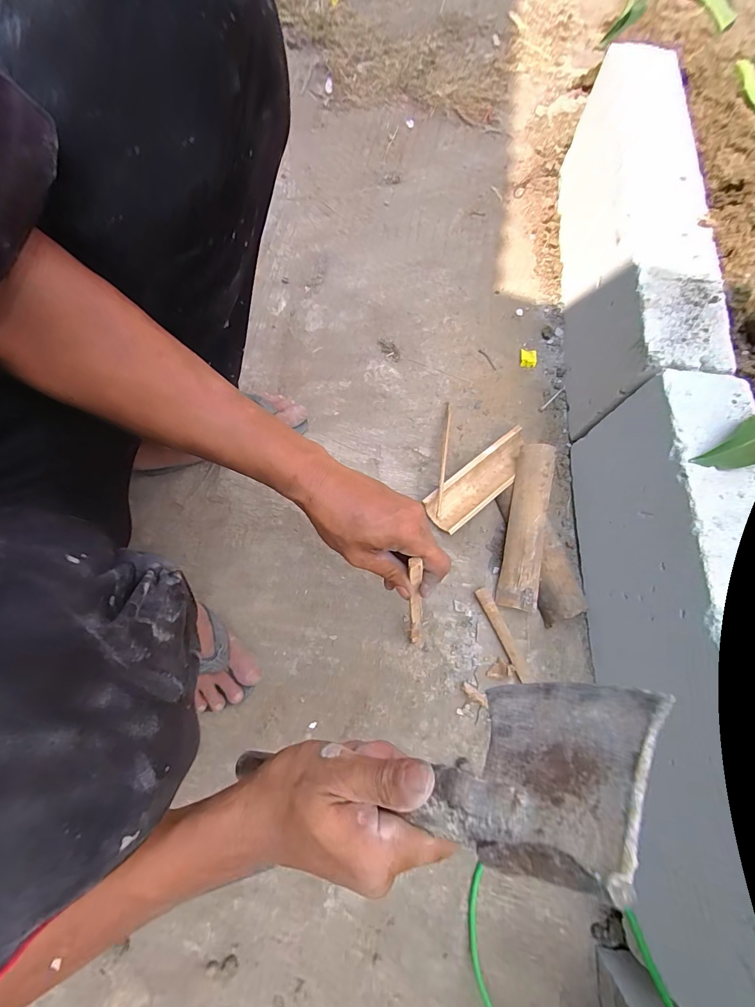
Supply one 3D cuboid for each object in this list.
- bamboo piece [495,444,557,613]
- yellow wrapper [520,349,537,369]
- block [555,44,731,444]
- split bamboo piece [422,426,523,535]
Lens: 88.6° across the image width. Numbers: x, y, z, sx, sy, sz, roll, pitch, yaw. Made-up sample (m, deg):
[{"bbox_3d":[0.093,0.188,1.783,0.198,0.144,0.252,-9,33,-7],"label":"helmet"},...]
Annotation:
[{"bbox_3d":[0.209,0.030,0.540,0.049,0.044,0.230,12,74,3],"label":"bamboo piece"},{"bbox_3d":[0.261,-0.251,0.666,0.026,0.010,0.033,1,74,0],"label":"yellow wrapper"},{"bbox_3d":[0.372,-0.415,0.610,0.089,0.219,0.629,4,74,0],"label":"block"},{"bbox_3d":[0.154,-0.033,0.573,0.194,0.043,0.059,-39,78,-11],"label":"split bamboo piece"}]

